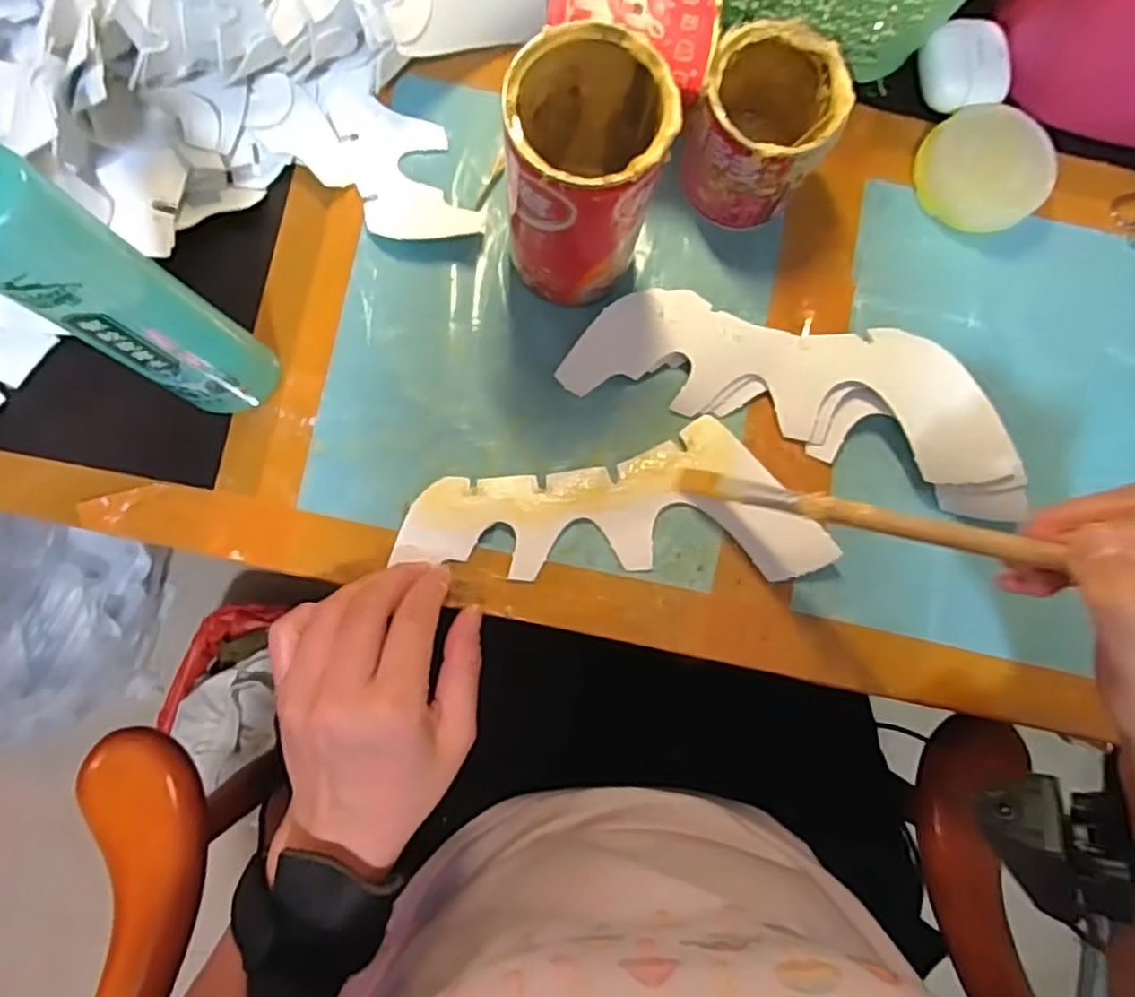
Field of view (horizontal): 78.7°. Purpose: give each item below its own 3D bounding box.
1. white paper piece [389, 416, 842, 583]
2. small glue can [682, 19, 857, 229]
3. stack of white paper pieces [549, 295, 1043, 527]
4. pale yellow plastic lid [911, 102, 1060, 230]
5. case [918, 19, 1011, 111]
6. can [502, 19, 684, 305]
[{"bbox_3d":[0.025,0.001,0.359,0.217,0.011,0.077,0,85,-3],"label":"white paper piece"},{"bbox_3d":[0.096,-0.186,0.354,0.064,0.075,0.068,0,85,-3],"label":"small glue can"},{"bbox_3d":[0.123,-0.062,0.359,0.234,0.034,0.076,18,84,-2],"label":"stack of white paper pieces"},{"bbox_3d":[0.230,-0.181,0.380,0.069,0.014,0.061,32,113,2],"label":"pale yellow plastic lid"},{"bbox_3d":[0.223,-0.241,0.392,0.043,0.026,0.047,-16,86,-5],"label":"case"},{"bbox_3d":[0.007,-0.140,0.316,0.064,0.121,0.068,0,85,-3],"label":"can"}]

